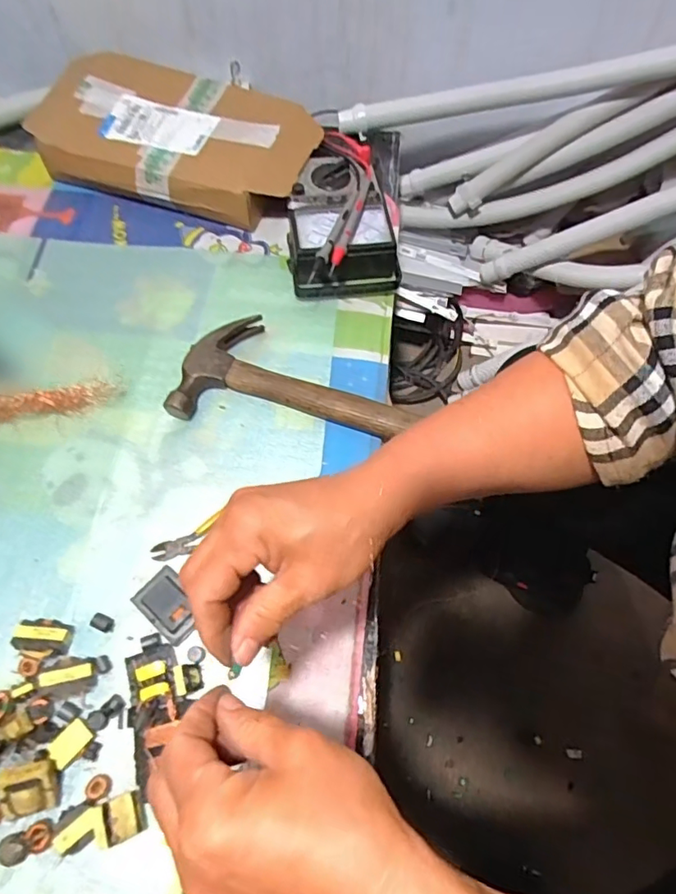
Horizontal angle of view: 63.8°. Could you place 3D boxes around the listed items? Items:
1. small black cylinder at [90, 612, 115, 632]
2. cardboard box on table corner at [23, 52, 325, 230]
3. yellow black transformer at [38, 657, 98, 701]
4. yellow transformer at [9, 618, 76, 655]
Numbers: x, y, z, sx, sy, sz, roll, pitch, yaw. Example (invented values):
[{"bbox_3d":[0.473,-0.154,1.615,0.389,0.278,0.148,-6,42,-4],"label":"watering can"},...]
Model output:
[{"bbox_3d":[-0.198,0.148,0.457,0.019,0.007,0.012,19,67,8],"label":"small black cylinder"},{"bbox_3d":[-0.194,-0.380,0.669,0.325,0.061,0.188,17,67,6],"label":"cardboard box on table corner"},{"bbox_3d":[-0.218,0.186,0.437,0.044,0.012,0.030,-10,66,-5],"label":"yellow black transformer"},{"bbox_3d":[-0.245,0.155,0.448,0.047,0.015,0.025,6,66,2],"label":"yellow transformer"}]

